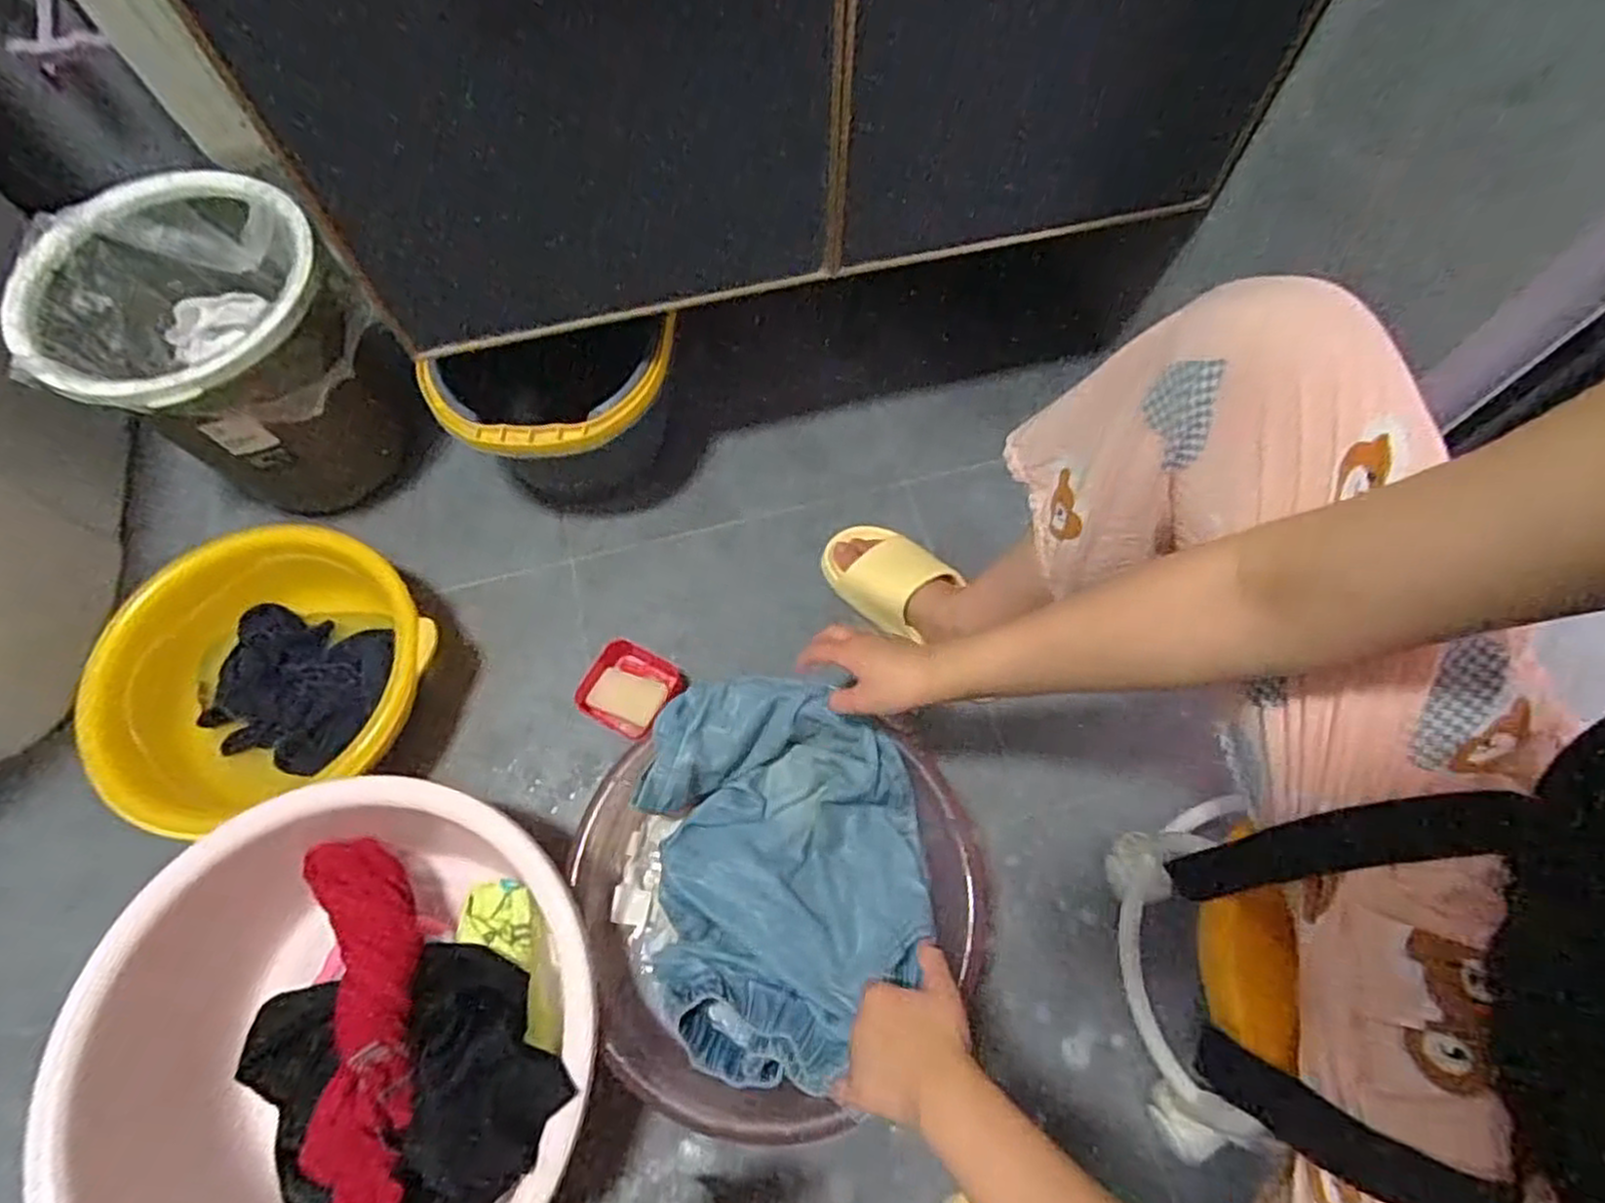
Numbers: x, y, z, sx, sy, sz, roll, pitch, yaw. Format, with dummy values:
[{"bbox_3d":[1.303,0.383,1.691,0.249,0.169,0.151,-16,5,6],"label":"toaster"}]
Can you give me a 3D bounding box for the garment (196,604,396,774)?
[{"bbox_3d":[-0.535,0.095,0.795,0.171,0.043,0.163,7,66,2],"label":"garment"}]

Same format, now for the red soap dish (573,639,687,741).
[{"bbox_3d":[-0.182,0.094,0.794,0.093,0.030,0.090,25,68,10],"label":"red soap dish"}]

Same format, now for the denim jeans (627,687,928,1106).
[{"bbox_3d":[-0.011,0.228,0.640,0.227,0.079,0.309,-7,68,-4],"label":"denim jeans"}]

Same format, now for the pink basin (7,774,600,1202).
[{"bbox_3d":[-0.352,0.354,0.608,0.372,0.202,0.371,0,66,-1],"label":"pink basin"}]

